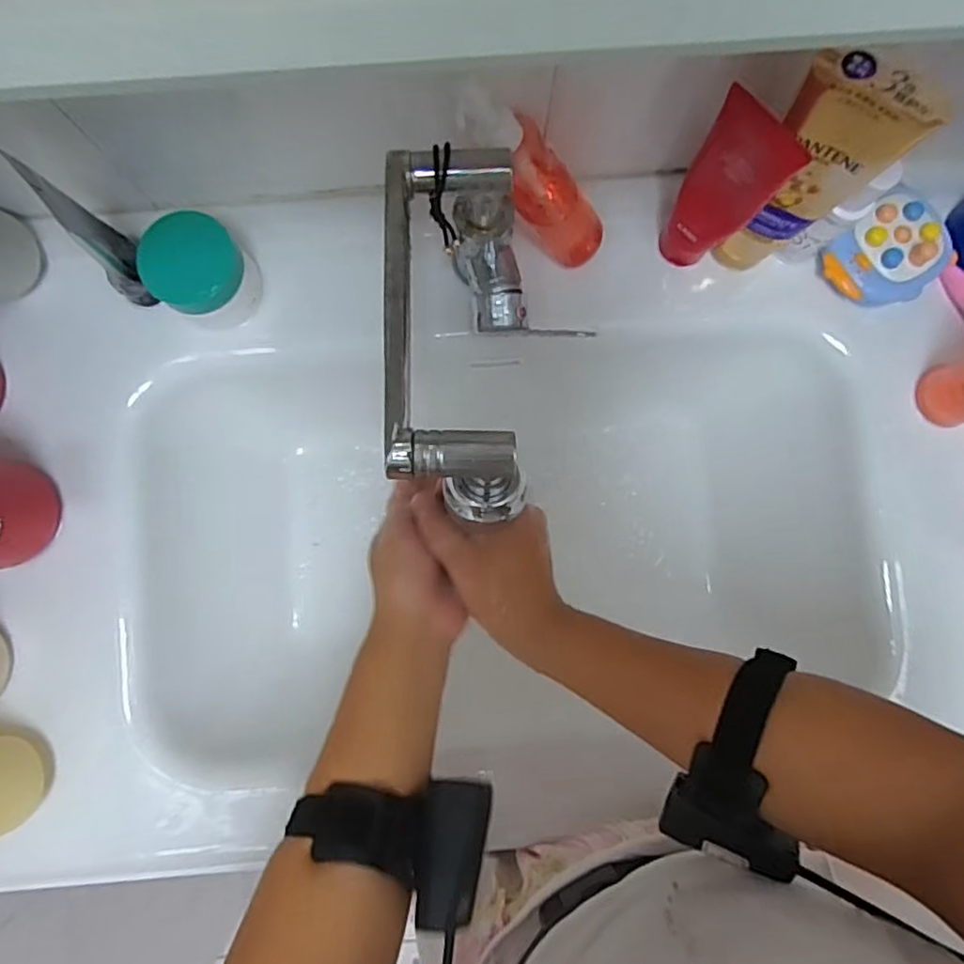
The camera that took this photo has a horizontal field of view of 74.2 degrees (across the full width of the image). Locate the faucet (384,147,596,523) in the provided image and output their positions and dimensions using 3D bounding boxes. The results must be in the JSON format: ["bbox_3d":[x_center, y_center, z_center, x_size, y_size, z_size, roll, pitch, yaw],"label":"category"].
[{"bbox_3d":[-0.012,-0.085,0.395,0.082,0.127,0.210,-1,86,0],"label":"faucet"}]

